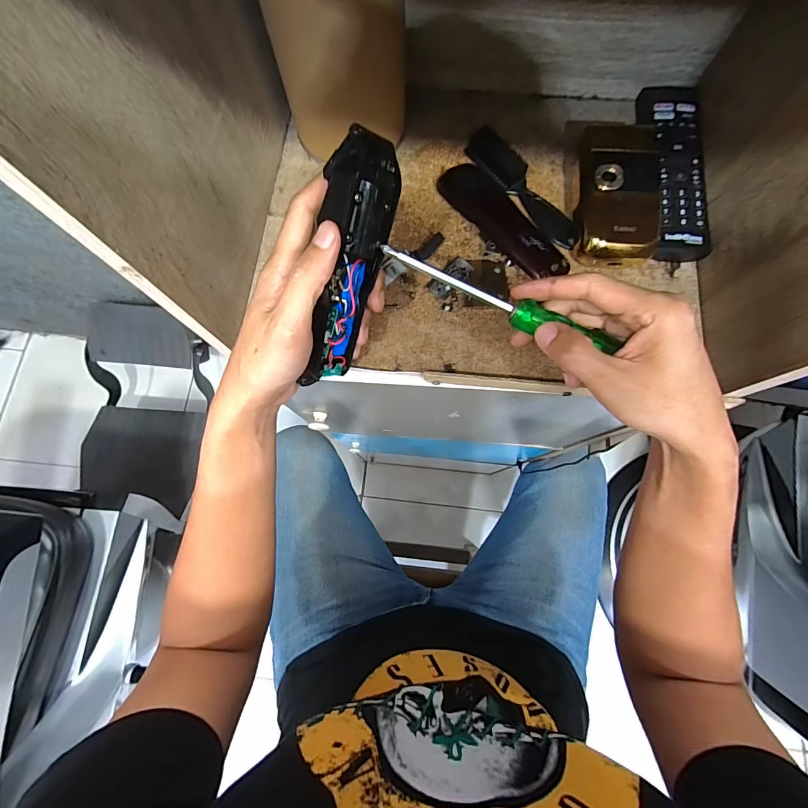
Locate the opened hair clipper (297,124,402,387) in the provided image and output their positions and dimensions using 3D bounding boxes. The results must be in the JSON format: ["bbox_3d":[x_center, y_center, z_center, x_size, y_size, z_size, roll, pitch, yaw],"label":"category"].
[{"bbox_3d":[-0.044,-0.092,0.266,0.035,0.046,0.162,35,120,30],"label":"opened hair clipper"}]

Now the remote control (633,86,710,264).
[{"bbox_3d":[0.236,-0.210,0.338,0.042,0.023,0.174,5,77,2],"label":"remote control"}]

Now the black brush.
[{"bbox_3d":[0.109,-0.196,0.347,0.027,0.020,0.134,-36,79,-7],"label":"black brush"}]

